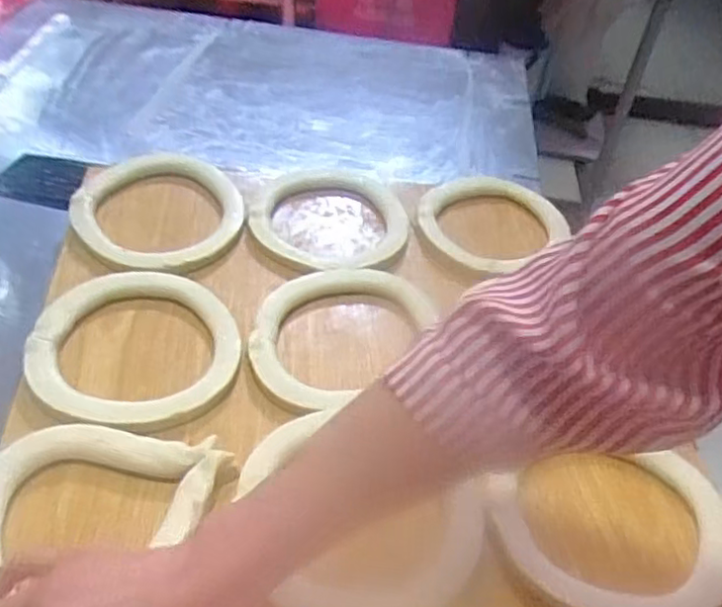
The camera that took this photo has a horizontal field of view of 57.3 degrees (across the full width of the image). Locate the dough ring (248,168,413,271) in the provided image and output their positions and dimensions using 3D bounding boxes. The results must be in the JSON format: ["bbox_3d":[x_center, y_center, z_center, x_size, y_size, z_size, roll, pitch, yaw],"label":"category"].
[{"bbox_3d":[-0.032,-0.103,0.712,0.164,0.023,0.185,7,42,2],"label":"dough ring"}]

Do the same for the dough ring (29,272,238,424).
[{"bbox_3d":[-0.186,0.032,0.552,0.162,0.020,0.165,3,42,-2],"label":"dough ring"}]

